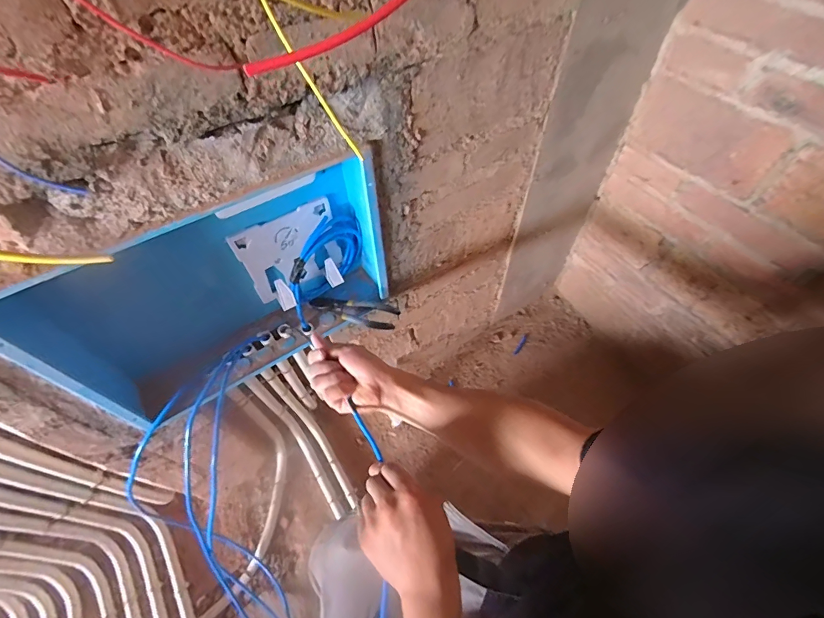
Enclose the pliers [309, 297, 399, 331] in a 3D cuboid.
[{"bbox_3d":[-0.099,0.004,0.648,0.149,0.025,0.043,13,57,11],"label":"pliers"}]

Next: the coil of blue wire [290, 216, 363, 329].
[{"bbox_3d":[-0.142,-0.072,0.612,0.043,0.130,0.151,33,63,22],"label":"coil of blue wire"}]

